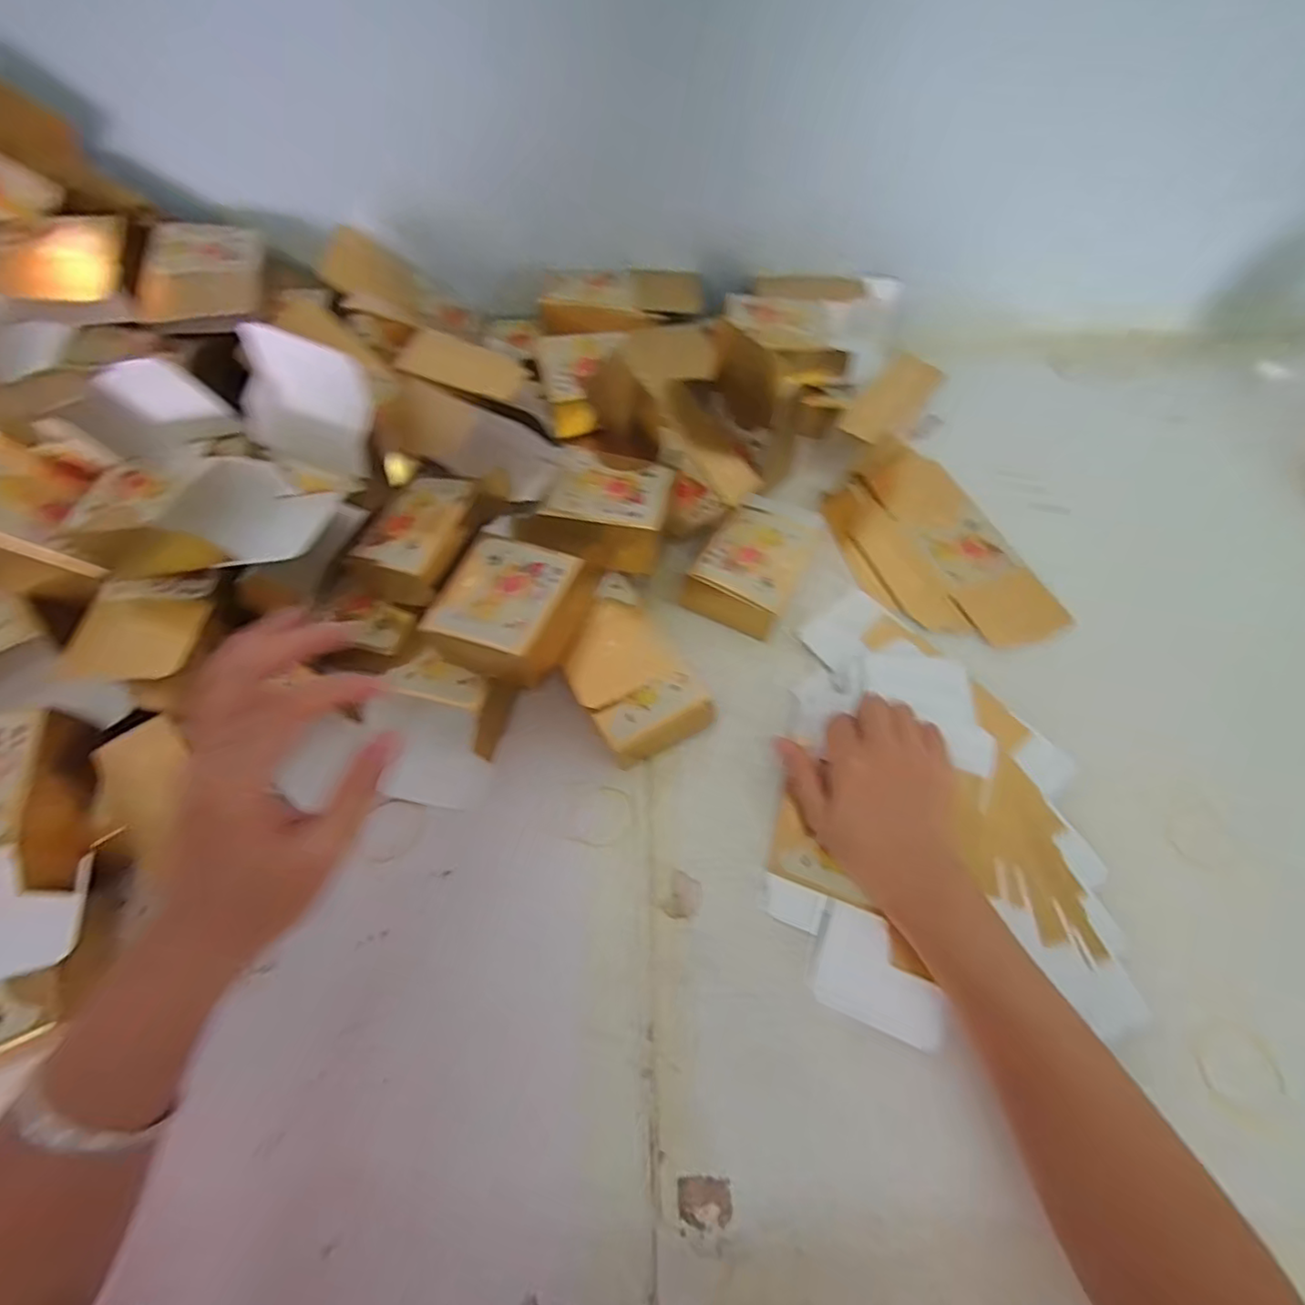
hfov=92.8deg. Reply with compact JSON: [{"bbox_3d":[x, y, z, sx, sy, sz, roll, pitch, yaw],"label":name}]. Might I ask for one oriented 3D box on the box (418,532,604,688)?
[{"bbox_3d":[-0.091,-0.031,0.408,0.082,0.050,0.098,18,62,11],"label":"box"}]

